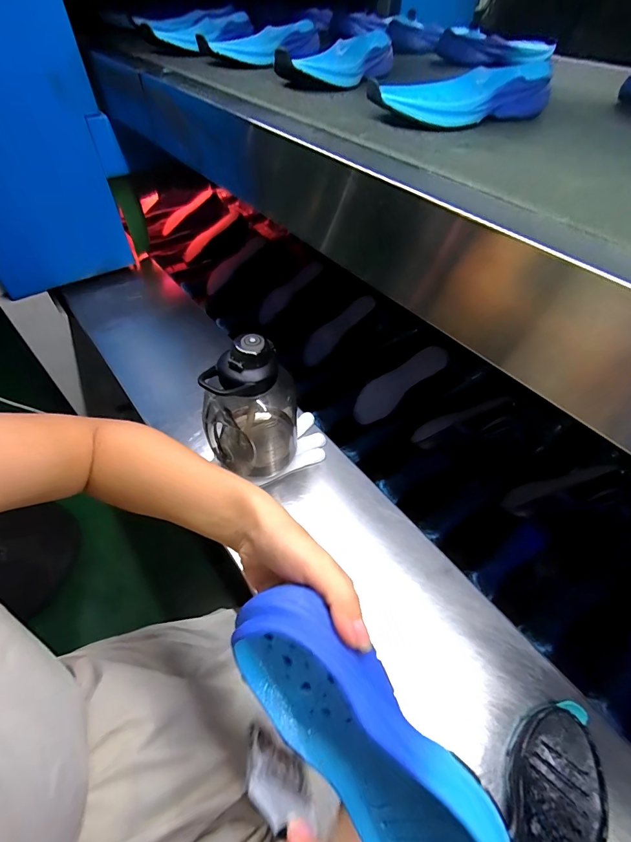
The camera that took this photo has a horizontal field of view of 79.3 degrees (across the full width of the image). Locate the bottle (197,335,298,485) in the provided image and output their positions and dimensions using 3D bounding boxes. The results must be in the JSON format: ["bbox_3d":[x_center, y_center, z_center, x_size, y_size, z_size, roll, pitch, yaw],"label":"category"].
[{"bbox_3d":[-0.091,-0.009,0.530,0.122,0.213,0.099,2,52,4],"label":"bottle"}]

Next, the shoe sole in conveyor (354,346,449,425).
[{"bbox_3d":[0.156,-0.070,0.717,0.199,0.026,0.058,-37,59,5],"label":"shoe sole in conveyor"}]

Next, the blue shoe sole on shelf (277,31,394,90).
[{"bbox_3d":[0.039,-0.521,0.549,0.086,0.037,0.227,30,60,26],"label":"blue shoe sole on shelf"}]

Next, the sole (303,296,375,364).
[{"bbox_3d":[0.043,-0.199,0.819,0.194,0.010,0.062,-43,62,0],"label":"sole"}]

